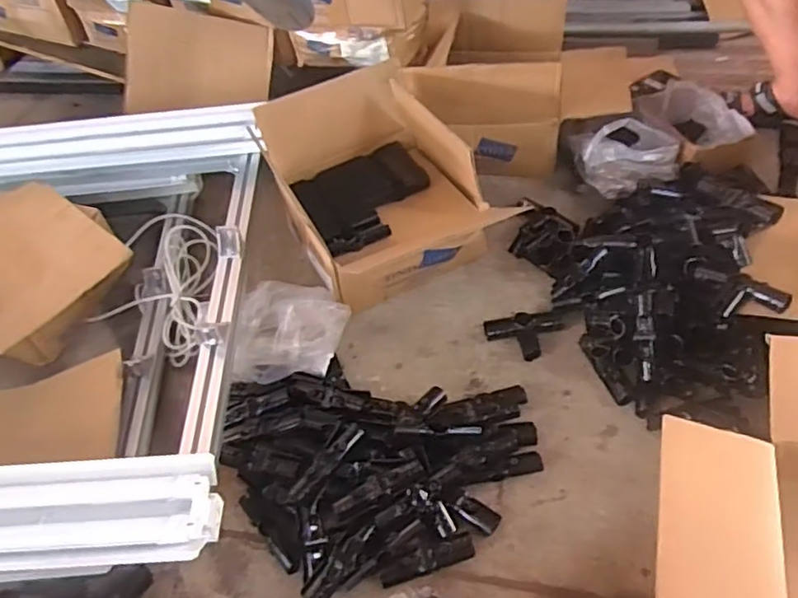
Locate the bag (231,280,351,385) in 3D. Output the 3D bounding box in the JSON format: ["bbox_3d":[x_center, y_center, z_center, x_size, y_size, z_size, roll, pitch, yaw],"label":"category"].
[{"bbox_3d":[-0.167,0.040,1.011,0.171,0.072,0.187,-3,50,5],"label":"bag"}]

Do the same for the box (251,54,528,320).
[{"bbox_3d":[-0.047,-0.210,1.145,0.333,0.232,0.368,-23,51,-12],"label":"box"}]

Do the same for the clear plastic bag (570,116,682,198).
[{"bbox_3d":[0.438,-0.278,1.212,0.196,0.108,0.127,5,51,12],"label":"clear plastic bag"}]

